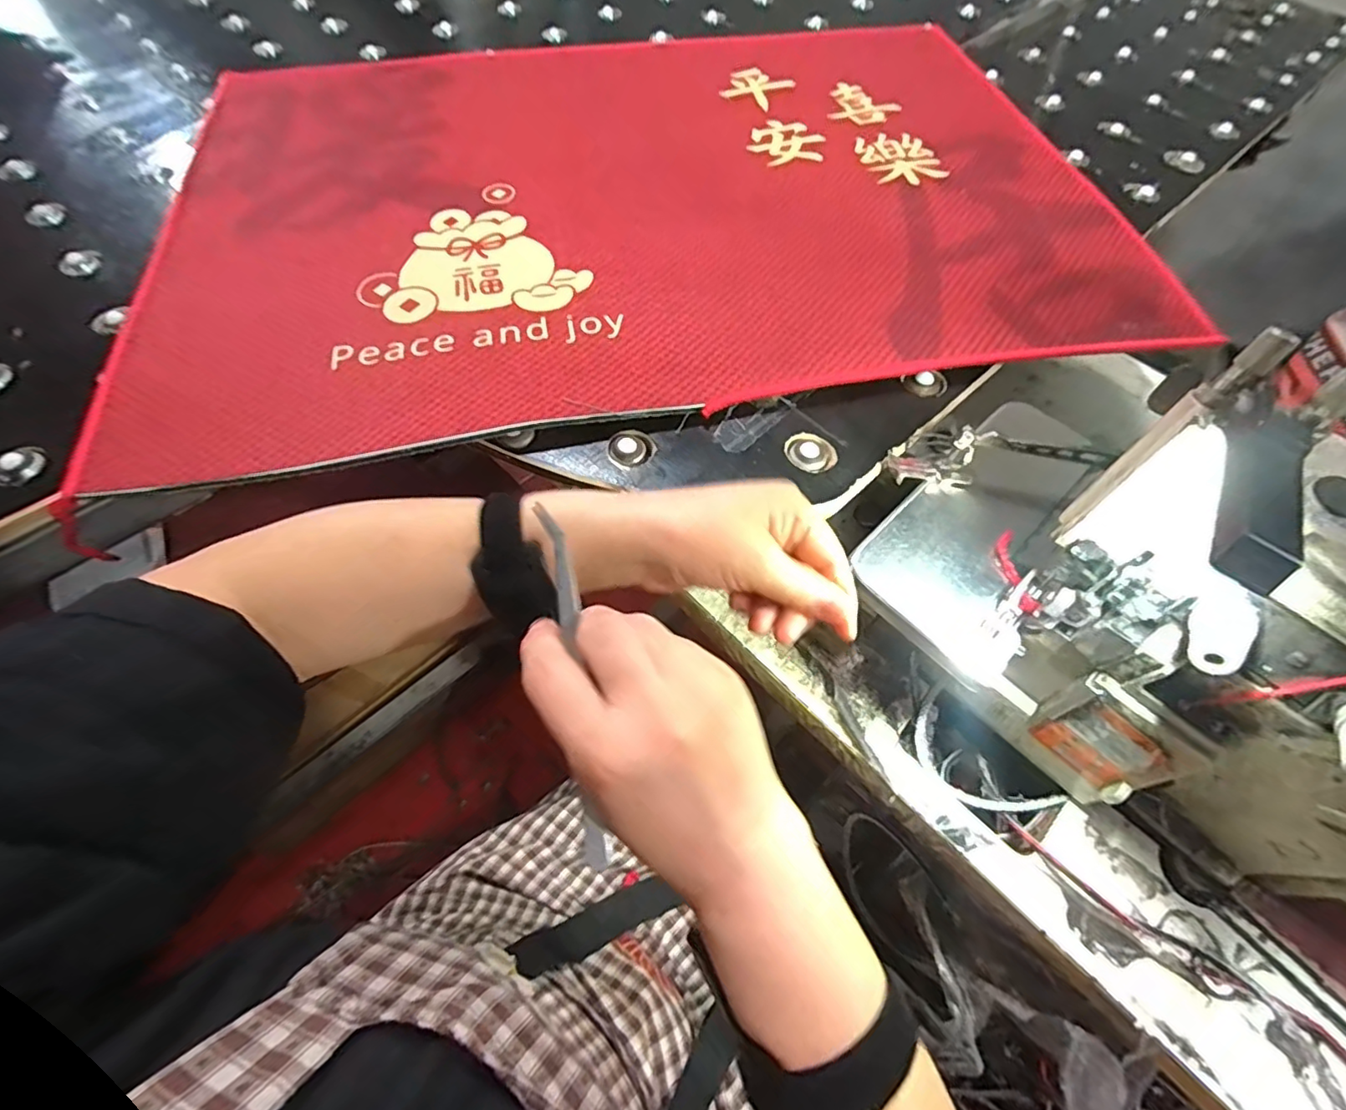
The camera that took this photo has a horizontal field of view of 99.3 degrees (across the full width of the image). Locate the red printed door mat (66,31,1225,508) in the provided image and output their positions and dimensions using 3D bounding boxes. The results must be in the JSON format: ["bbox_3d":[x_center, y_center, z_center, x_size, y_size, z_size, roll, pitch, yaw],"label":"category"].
[{"bbox_3d":[-0.030,-0.368,0.563,0.876,0.017,0.601,-10,62,-7],"label":"red printed door mat"}]

